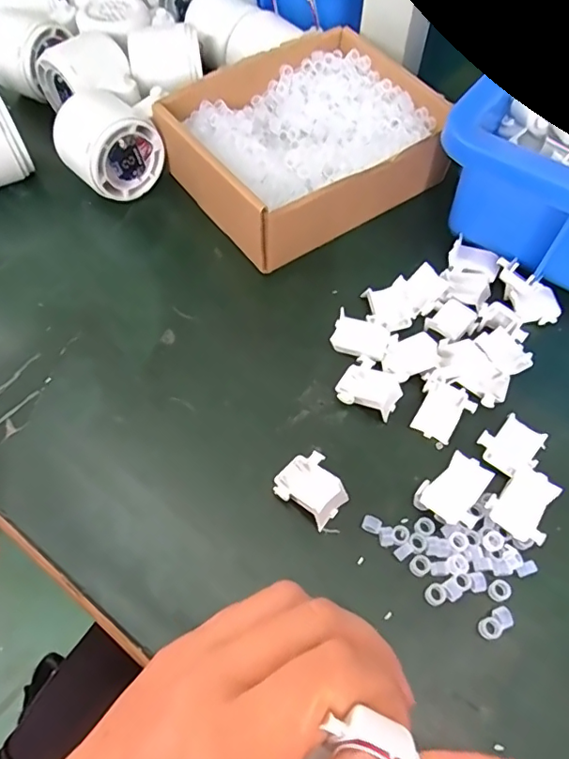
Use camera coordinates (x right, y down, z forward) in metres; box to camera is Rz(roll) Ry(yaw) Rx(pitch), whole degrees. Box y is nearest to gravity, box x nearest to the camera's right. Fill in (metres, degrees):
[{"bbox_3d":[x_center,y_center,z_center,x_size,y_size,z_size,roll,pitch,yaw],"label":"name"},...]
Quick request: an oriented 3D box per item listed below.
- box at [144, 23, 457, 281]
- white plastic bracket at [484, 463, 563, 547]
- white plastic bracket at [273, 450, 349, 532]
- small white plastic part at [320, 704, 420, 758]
[{"bbox_3d":[0.016,-0.166,0.371,0.179,0.044,0.142,-34,66,-18],"label":"box"},{"bbox_3d":[0.118,0.061,0.262,0.028,0.011,0.036,34,65,17],"label":"white plastic bracket"},{"bbox_3d":[0.014,0.054,0.267,0.033,0.010,0.029,37,66,19],"label":"white plastic bracket"},{"bbox_3d":[0.026,0.104,0.154,0.027,0.006,0.010,25,64,-2],"label":"small white plastic part"}]

